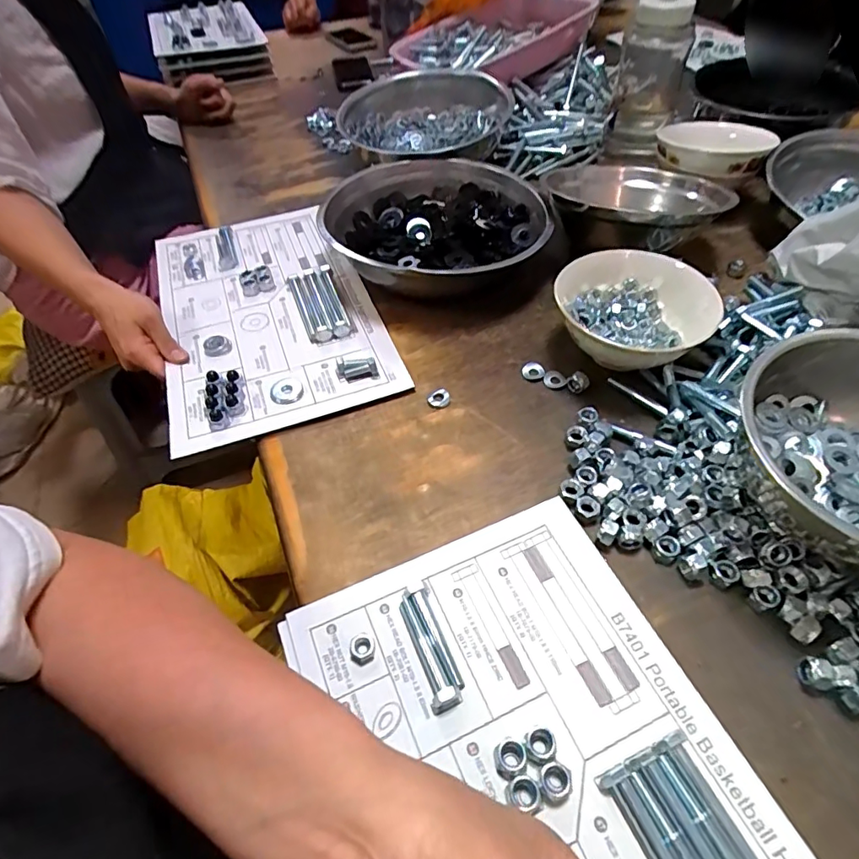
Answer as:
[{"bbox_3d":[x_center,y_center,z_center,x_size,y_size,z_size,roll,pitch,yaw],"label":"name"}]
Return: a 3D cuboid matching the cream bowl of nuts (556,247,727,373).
[{"bbox_3d":[0.193,-0.108,0.505,0.143,0.072,0.128,9,53,12],"label":"cream bowl of nuts"}]

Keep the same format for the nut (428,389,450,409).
[{"bbox_3d":[0.009,-0.030,0.493,0.020,0.004,0.020,-2,52,3],"label":"nut"}]

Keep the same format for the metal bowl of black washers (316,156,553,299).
[{"bbox_3d":[0.005,-0.239,0.619,0.243,0.059,0.251,-2,52,3],"label":"metal bowl of black washers"}]

